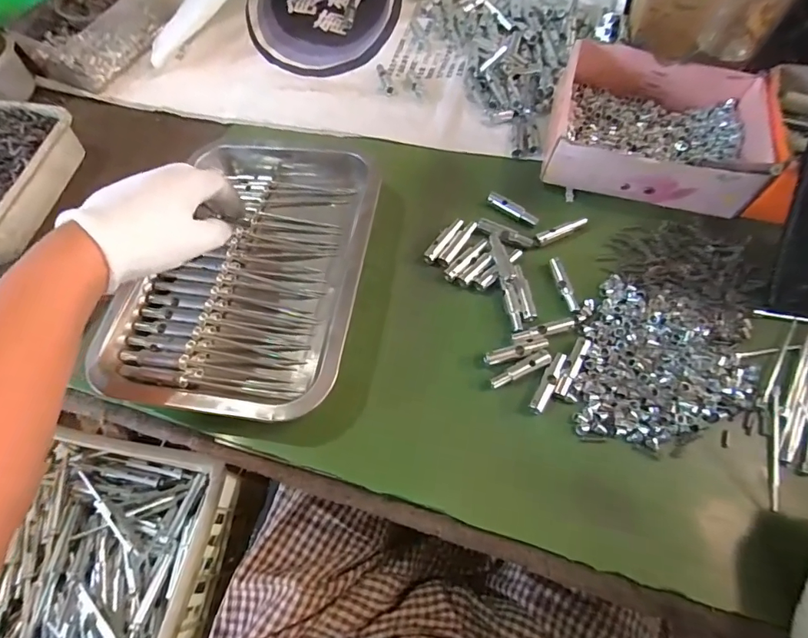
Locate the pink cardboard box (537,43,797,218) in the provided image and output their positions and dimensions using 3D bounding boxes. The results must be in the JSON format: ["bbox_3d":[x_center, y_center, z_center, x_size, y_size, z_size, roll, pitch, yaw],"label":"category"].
[{"bbox_3d":[0.232,-0.177,0.410,0.182,0.054,0.150,9,66,9],"label":"pink cardboard box"}]

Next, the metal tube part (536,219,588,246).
[{"bbox_3d":[0.142,-0.080,0.400,0.051,0.008,0.012,-24,66,-9],"label":"metal tube part"}]

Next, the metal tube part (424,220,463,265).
[{"bbox_3d":[0.036,-0.071,0.402,0.011,0.009,0.052,32,70,15],"label":"metal tube part"}]

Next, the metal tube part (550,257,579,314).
[{"bbox_3d":[0.134,-0.029,0.371,0.010,0.005,0.050,-10,65,-3],"label":"metal tube part"}]

